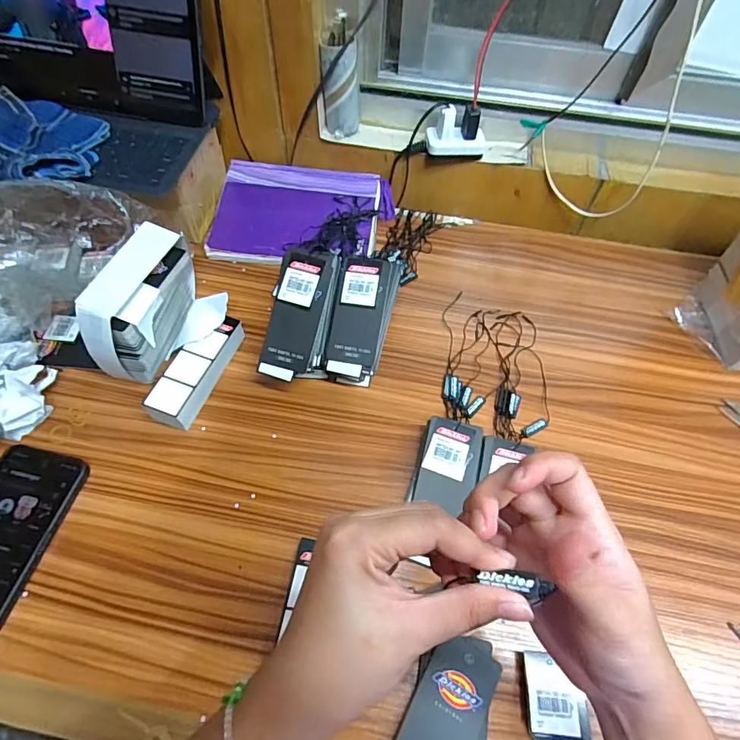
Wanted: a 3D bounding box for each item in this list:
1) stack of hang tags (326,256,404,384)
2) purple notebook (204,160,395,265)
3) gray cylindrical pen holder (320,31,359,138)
[{"bbox_3d":[-0.009,-0.051,0.477,0.054,0.027,0.130,13,87,7],"label":"stack of hang tags"},{"bbox_3d":[-0.086,-0.200,0.599,0.218,0.022,0.153,3,66,3],"label":"purple notebook"},{"bbox_3d":[-0.035,-0.337,0.557,0.044,0.098,0.036,-2,58,-3],"label":"gray cylindrical pen holder"}]

